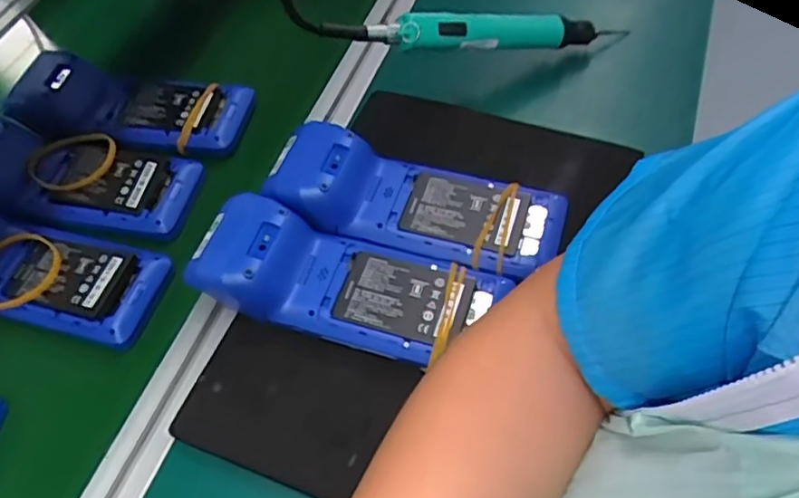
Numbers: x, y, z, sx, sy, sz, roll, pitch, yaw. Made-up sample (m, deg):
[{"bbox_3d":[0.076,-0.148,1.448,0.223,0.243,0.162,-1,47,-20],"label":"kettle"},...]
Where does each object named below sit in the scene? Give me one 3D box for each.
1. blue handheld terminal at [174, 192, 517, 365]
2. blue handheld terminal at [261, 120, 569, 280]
[{"bbox_3d":[-0.039,0.023,0.445,0.204,0.051,0.078,12,59,13],"label":"blue handheld terminal"},{"bbox_3d":[0.013,-0.041,0.474,0.220,0.043,0.083,10,58,12],"label":"blue handheld terminal"}]

